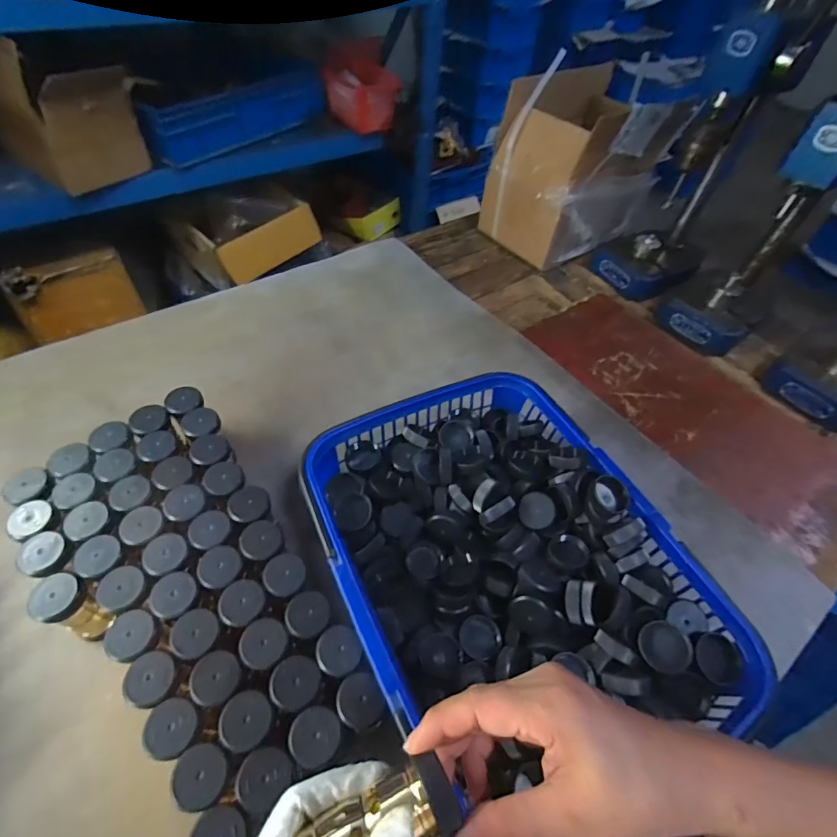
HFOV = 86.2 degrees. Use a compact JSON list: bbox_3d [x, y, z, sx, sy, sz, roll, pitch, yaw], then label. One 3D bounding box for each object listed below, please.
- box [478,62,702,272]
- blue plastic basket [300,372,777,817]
[{"bbox_3d":[0.277,-0.438,0.788,0.256,0.220,0.186,-29,62,-24],"label":"box"},{"bbox_3d":[0.071,0.127,0.400,0.268,0.100,0.356,-21,59,-20],"label":"blue plastic basket"}]

